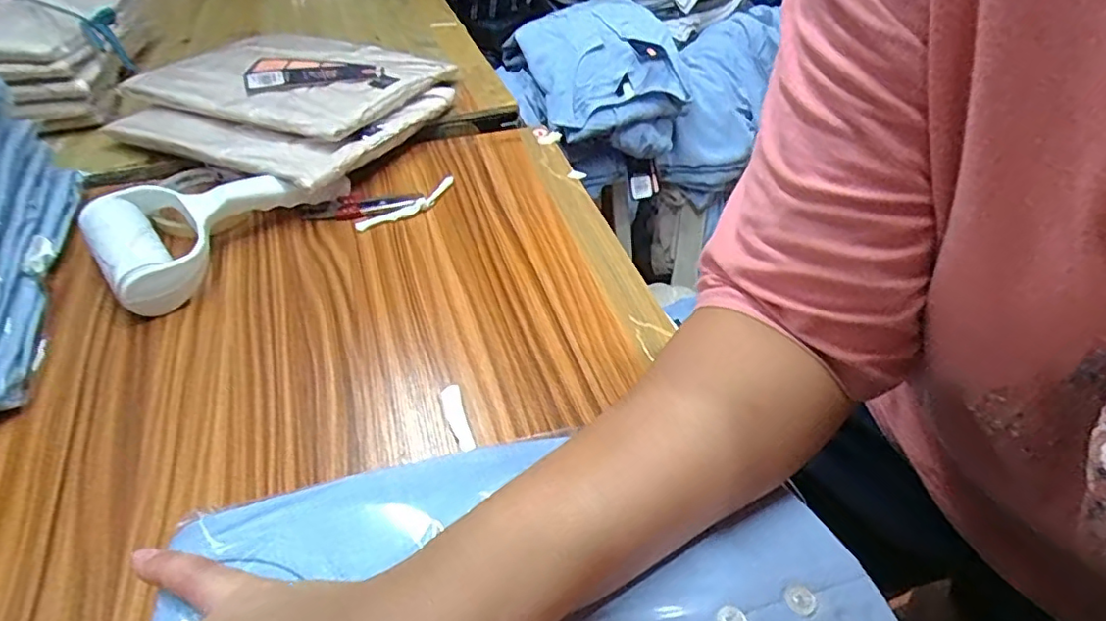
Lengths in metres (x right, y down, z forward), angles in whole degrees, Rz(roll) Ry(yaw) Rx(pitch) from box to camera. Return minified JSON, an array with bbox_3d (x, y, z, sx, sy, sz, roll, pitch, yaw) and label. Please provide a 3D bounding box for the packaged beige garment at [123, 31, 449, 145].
[{"bbox_3d":[-0.252,-0.238,0.579,0.231,0.028,0.199,16,47,15],"label":"packaged beige garment"}]

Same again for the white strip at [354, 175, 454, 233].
[{"bbox_3d":[-0.122,-0.092,0.504,0.023,0.008,0.101,32,54,32],"label":"white strip"}]

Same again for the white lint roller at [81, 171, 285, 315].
[{"bbox_3d":[-0.269,-0.062,0.445,0.136,0.047,0.112,-33,54,-29],"label":"white lint roller"}]

